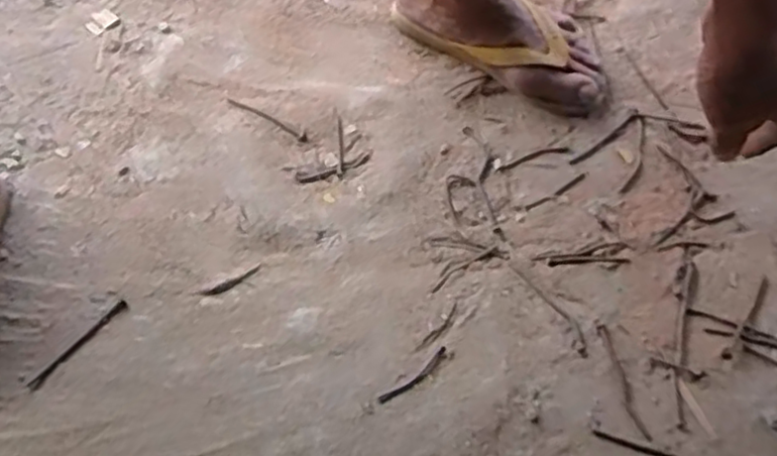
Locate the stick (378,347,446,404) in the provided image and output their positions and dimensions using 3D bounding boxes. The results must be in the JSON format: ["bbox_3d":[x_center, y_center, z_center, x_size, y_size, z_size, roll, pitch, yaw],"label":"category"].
[{"bbox_3d":[0.022,0.124,0.569,0.072,0.004,0.011,-35,66,-20],"label":"stick"}]

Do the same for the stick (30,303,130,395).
[{"bbox_3d":[-0.260,0.098,0.576,0.010,0.004,0.098,33,64,17],"label":"stick"}]

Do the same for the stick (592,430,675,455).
[{"bbox_3d":[0.199,0.175,0.545,0.072,0.004,0.007,17,61,9],"label":"stick"}]

